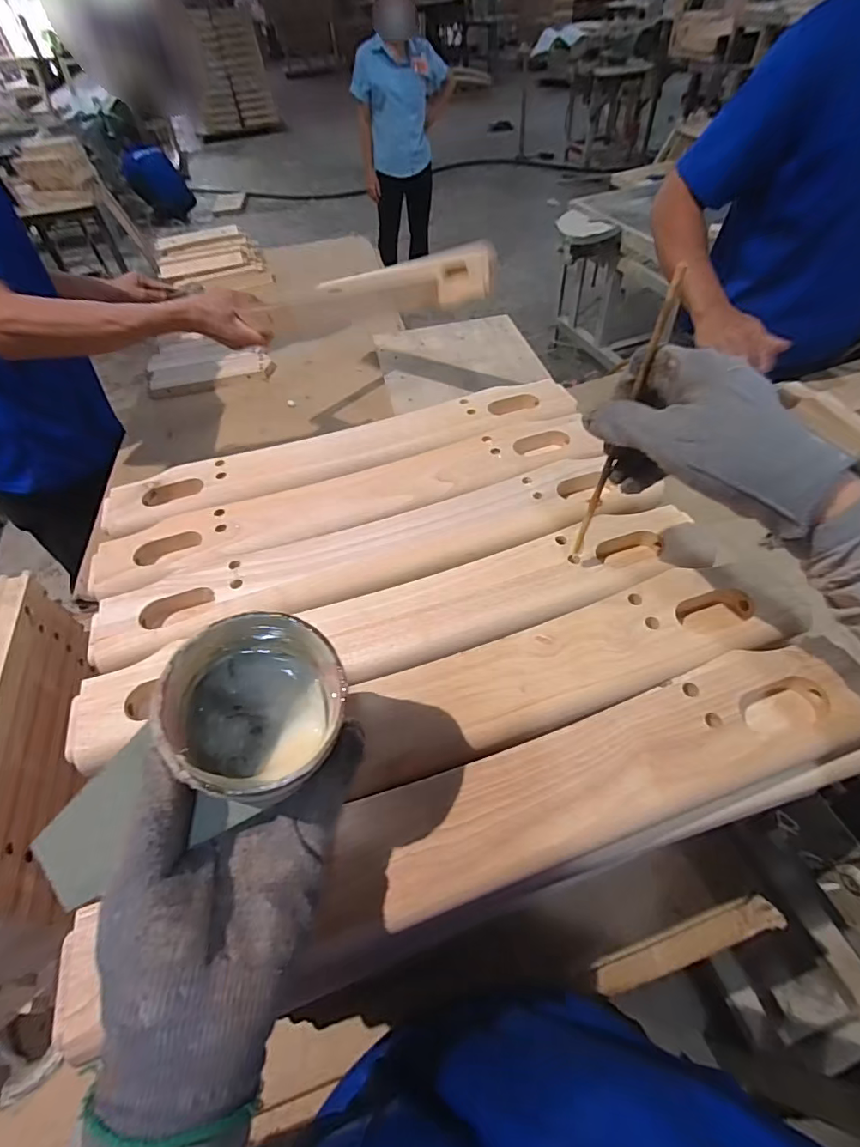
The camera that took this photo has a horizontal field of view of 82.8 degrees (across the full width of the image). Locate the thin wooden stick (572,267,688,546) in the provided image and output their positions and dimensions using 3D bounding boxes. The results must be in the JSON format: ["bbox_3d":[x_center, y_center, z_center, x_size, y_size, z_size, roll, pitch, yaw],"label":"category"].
[{"bbox_3d":[0.117,-0.081,0.309,0.005,0.181,0.007,-26,53,-27],"label":"thin wooden stick"}]

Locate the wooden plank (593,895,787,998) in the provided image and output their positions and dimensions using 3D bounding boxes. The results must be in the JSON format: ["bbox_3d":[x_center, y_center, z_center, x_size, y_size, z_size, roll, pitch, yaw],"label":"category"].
[{"bbox_3d":[0.254,0.364,0.481,0.195,0.014,0.032,-16,52,-7],"label":"wooden plank"}]

